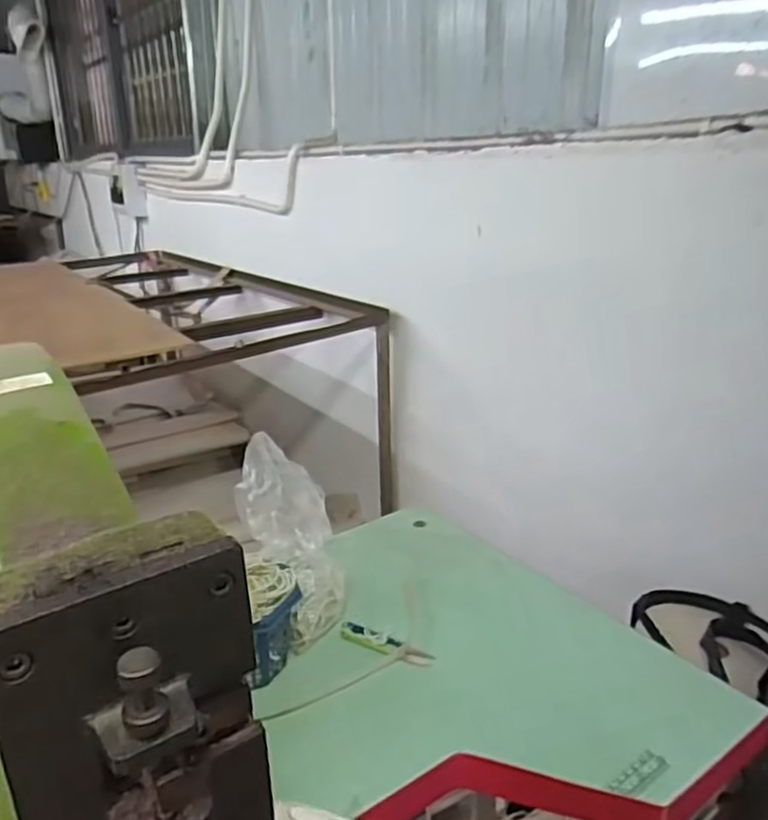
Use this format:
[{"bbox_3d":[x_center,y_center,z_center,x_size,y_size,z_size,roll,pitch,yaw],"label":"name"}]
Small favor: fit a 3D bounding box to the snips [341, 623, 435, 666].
[{"bbox_3d":[0.000,0.241,0.718,0.102,0.009,0.026,11,23,30],"label":"snips"}]

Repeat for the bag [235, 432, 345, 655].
[{"bbox_3d":[-0.108,0.139,0.818,0.108,0.073,0.290,-9,48,-21],"label":"bag"}]

